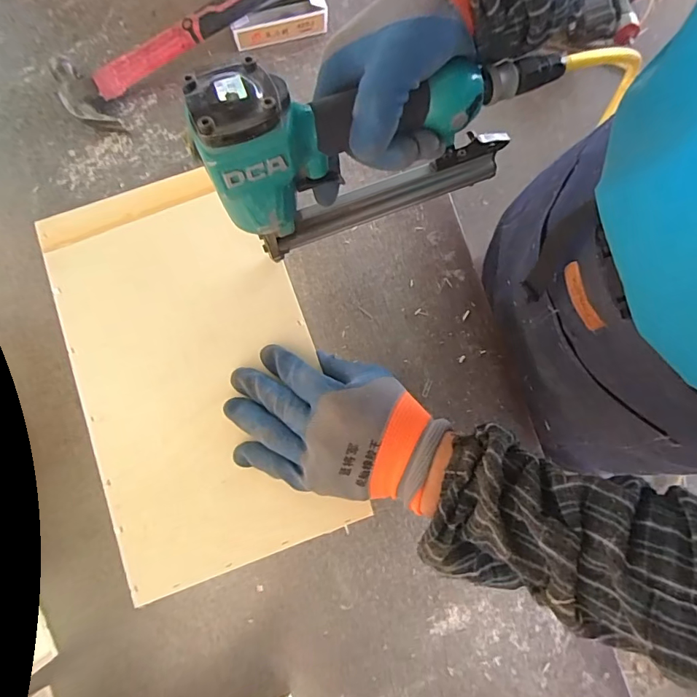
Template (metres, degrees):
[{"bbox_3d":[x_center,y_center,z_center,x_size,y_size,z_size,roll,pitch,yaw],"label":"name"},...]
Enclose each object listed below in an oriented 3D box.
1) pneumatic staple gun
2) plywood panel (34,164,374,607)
[{"bbox_3d":[0.018,-0.154,0.325,0.233,0.143,0.060,-23,80,-4],"label":"pneumatic staple gun"},{"bbox_3d":[-0.136,0.011,0.393,0.199,0.008,0.344,-20,80,-3],"label":"plywood panel"}]

